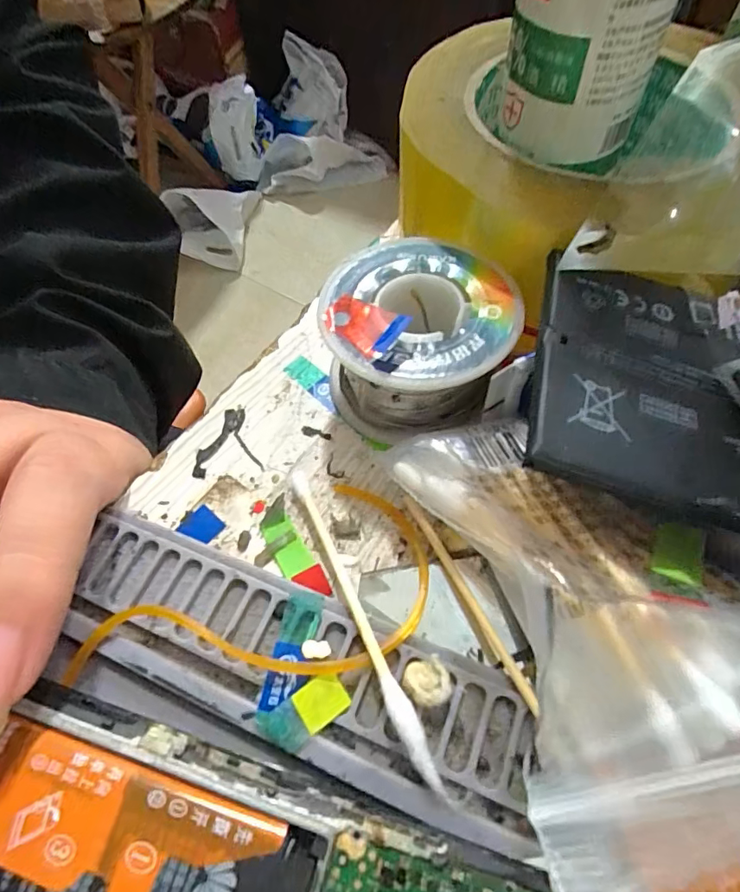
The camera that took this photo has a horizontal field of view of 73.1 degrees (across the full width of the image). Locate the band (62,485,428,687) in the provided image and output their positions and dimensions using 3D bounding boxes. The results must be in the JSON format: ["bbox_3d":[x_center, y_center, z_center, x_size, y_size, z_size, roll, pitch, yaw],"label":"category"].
[{"bbox_3d":[-0.022,0.038,0.113,0.084,0.007,0.043,-34,64,-16],"label":"band"}]

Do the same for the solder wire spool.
[{"bbox_3d":[0.014,-0.030,0.144,0.051,0.034,0.048,-1,60,2],"label":"solder wire spool"}]

